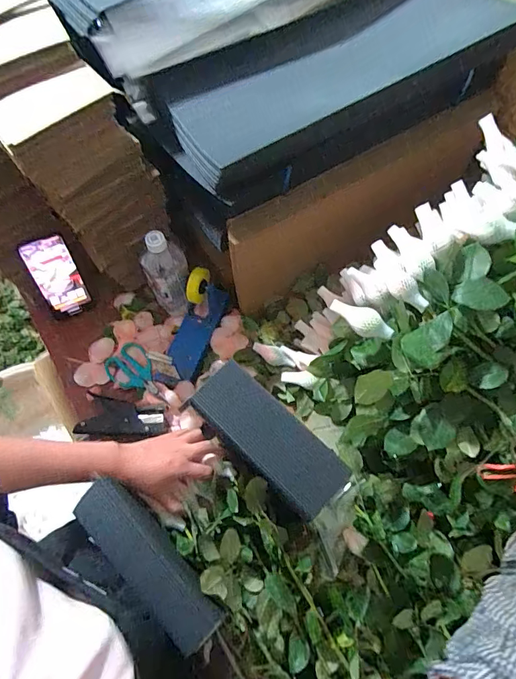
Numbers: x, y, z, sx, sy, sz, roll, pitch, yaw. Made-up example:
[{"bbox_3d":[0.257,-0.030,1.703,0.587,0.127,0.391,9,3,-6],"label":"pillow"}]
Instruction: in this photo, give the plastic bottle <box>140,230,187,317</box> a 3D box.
[{"bbox_3d":[-0.157,-0.114,0.717,0.076,0.185,0.064,-28,67,-10],"label":"plastic bottle"}]

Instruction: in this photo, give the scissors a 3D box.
[{"bbox_3d":[-0.215,0.074,0.734,0.076,0.015,0.145,-31,68,-11],"label":"scissors"}]

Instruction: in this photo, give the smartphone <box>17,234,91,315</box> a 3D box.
[{"bbox_3d":[-0.359,-0.111,0.745,0.073,0.153,0.007,-27,44,-19],"label":"smartphone"}]

